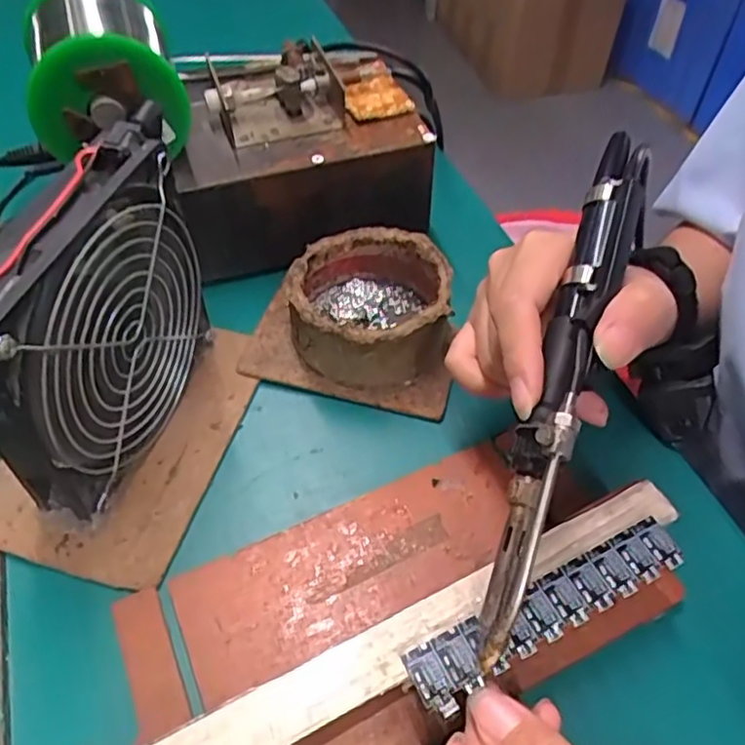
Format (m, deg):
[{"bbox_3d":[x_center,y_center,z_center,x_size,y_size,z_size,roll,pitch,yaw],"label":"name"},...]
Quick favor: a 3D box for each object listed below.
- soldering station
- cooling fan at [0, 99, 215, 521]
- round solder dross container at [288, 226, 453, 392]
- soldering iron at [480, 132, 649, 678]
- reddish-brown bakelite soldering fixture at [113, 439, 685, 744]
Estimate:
[{"bbox_3d":[-0.048,-0.132,0.392,0.145,0.083,0.110,-12,52,-11],"label":"soldering station"},{"bbox_3d":[-0.111,-0.017,0.274,0.027,0.129,0.120,15,53,11],"label":"cooling fan"},{"bbox_3d":[0.000,-0.035,0.347,0.079,0.044,0.083,0,51,0],"label":"round solder dross container"},{"bbox_3d":[0.069,-0.002,0.231,0.020,0.022,0.200,16,73,12],"label":"soldering iron"},{"bbox_3d":[0.005,0.085,0.249,0.207,0.036,0.101,-19,54,-16],"label":"reddish-brown bakelite soldering fixture"}]

